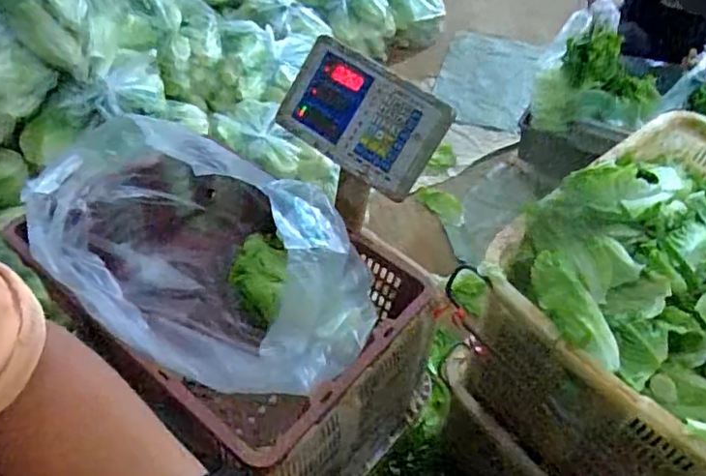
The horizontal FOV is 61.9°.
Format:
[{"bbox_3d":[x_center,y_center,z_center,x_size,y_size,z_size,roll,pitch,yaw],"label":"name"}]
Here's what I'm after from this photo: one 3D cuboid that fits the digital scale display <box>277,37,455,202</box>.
[{"bbox_3d":[0.010,-0.173,0.840,0.245,0.155,0.040,37,17,23],"label":"digital scale display"}]

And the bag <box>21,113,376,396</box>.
[{"bbox_3d":[-0.181,0.006,0.740,0.416,0.311,0.301,23,49,15],"label":"bag"}]

